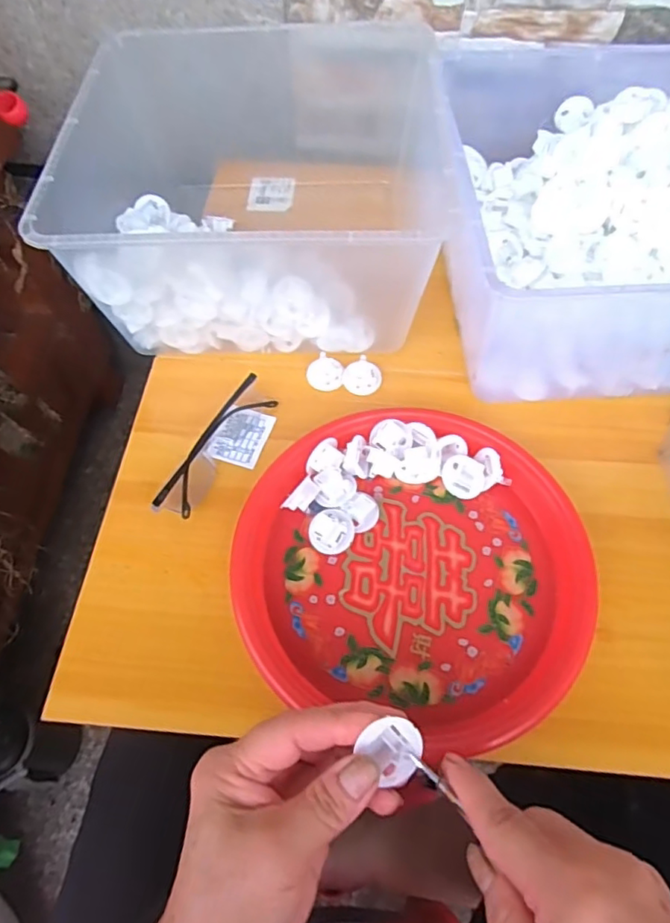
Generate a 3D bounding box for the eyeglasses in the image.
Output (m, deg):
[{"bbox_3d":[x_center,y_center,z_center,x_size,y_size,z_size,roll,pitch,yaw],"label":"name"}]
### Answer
[{"bbox_3d":[-0.092,-0.012,0.439,0.027,0.029,0.130,26,63,14],"label":"eyeglasses"}]

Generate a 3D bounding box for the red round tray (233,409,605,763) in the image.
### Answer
[{"bbox_3d":[0.055,0.068,0.395,0.233,0.029,0.219,-1,62,1],"label":"red round tray"}]

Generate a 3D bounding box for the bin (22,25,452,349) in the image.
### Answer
[{"bbox_3d":[-0.066,-0.264,0.536,0.289,0.172,0.363,1,60,0],"label":"bin"}]

